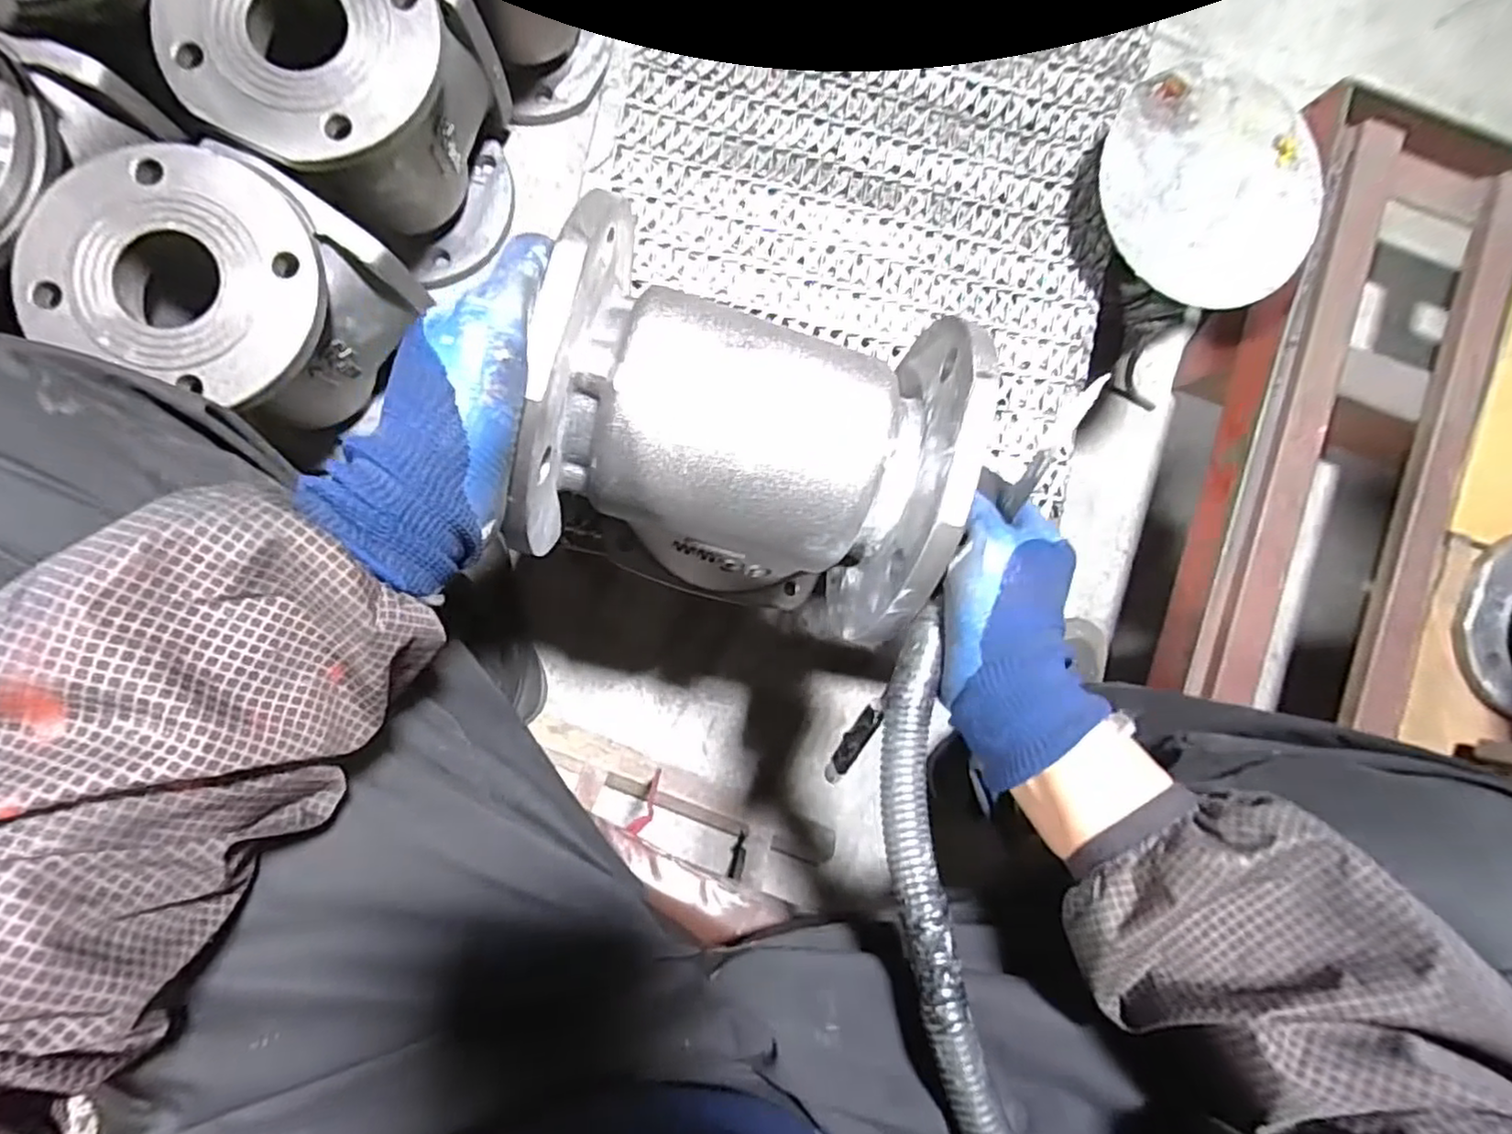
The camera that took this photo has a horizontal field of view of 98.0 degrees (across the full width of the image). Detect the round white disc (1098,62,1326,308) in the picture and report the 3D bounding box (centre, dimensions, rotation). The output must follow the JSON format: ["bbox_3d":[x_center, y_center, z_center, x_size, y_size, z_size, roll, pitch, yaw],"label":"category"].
[{"bbox_3d":[0.319,-0.267,0.460,0.160,0.014,0.149,0,89,-7],"label":"round white disc"}]

